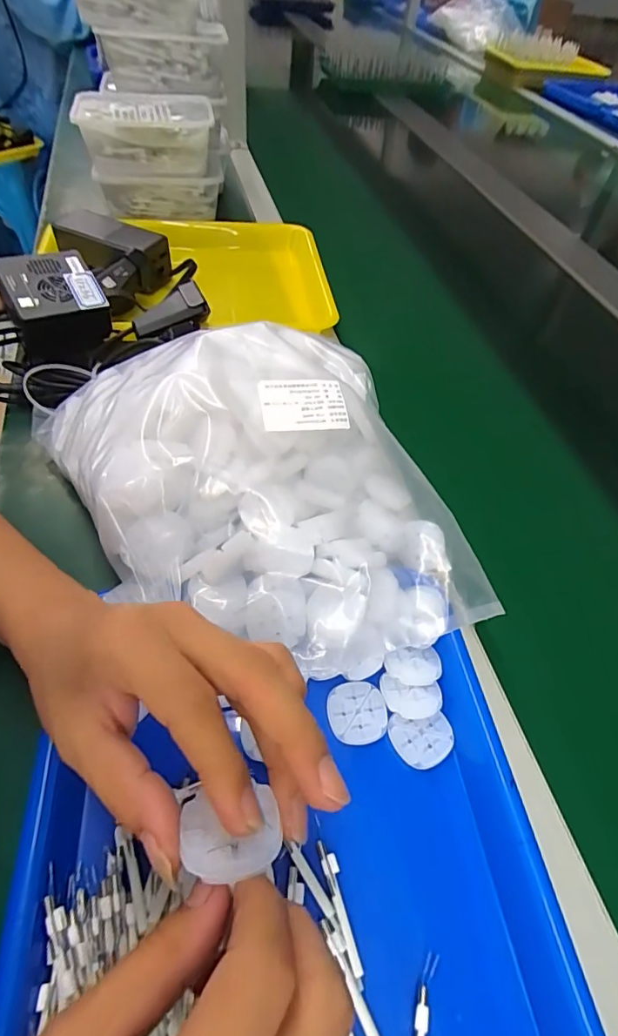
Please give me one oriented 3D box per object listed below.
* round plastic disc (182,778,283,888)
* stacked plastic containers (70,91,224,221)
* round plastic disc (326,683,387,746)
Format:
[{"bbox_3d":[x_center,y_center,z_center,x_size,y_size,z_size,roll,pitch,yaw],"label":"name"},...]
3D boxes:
[{"bbox_3d":[-0.028,0.108,0.171,0.033,0.007,0.029,-3,26,-5],"label":"round plastic disc"},{"bbox_3d":[-0.212,-0.491,0.669,0.171,0.110,0.111,-1,52,-7],"label":"stacked plastic containers"},{"bbox_3d":[0.029,0.118,0.297,0.036,0.006,0.033,3,52,-4],"label":"round plastic disc"}]

